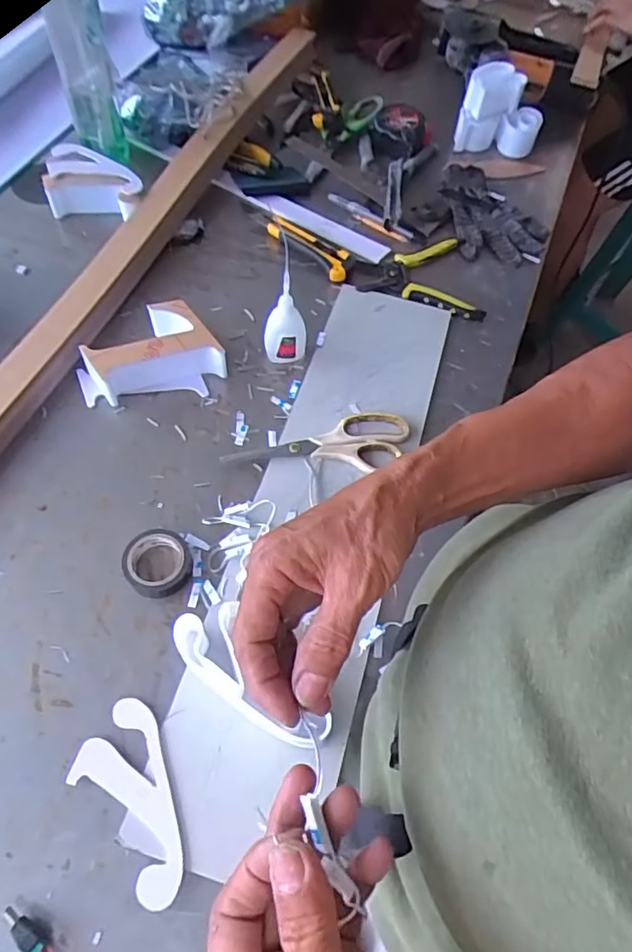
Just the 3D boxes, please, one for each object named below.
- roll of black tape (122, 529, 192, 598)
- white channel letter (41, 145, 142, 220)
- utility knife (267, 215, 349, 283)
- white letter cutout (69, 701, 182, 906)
[{"bbox_3d":[-0.139,0.074,0.497,0.055,0.019,0.059,2,59,-3],"label":"roll of black tape"},{"bbox_3d":[-0.280,-0.366,0.725,0.123,0.060,0.075,8,59,1],"label":"white channel letter"},{"bbox_3d":[-0.006,-0.296,0.726,0.132,0.019,0.047,37,64,17],"label":"utility knife"},{"bbox_3d":[-0.138,0.235,0.410,0.064,0.009,0.133,-16,62,-13],"label":"white letter cutout"}]

